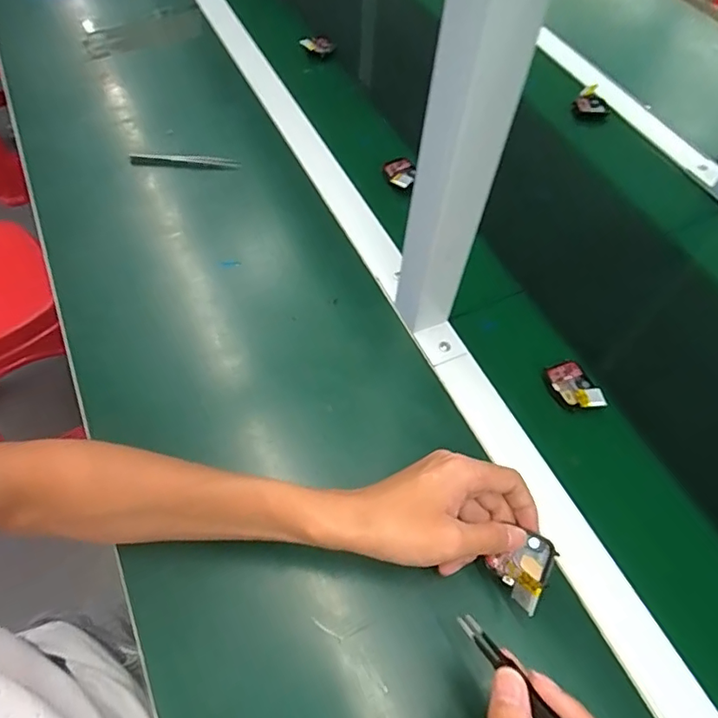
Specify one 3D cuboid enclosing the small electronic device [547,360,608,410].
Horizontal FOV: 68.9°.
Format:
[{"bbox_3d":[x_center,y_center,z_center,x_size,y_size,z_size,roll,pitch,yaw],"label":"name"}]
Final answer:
[{"bbox_3d":[0.197,0.027,0.480,0.037,0.016,0.054,-20,60,-16],"label":"small electronic device"}]

